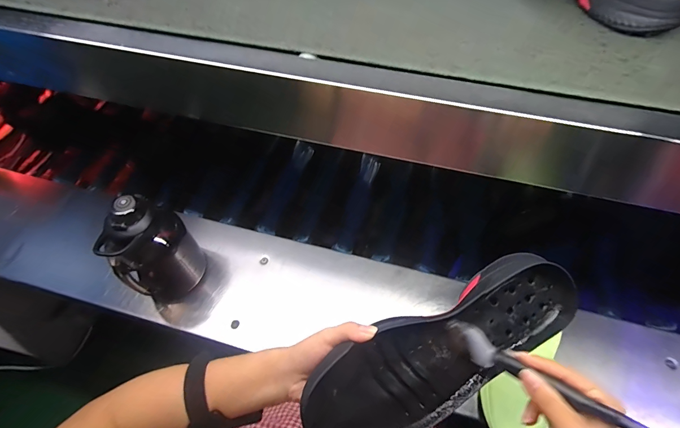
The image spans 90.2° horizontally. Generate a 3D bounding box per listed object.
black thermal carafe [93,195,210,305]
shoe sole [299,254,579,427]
[{"bbox_3d":[-0.335,0.069,0.606,0.120,0.221,0.096,-32,57,-15],"label":"black thermal carafe"},{"bbox_3d":[0.115,0.144,0.369,0.320,0.048,0.108,-24,93,-13],"label":"shoe sole"}]

